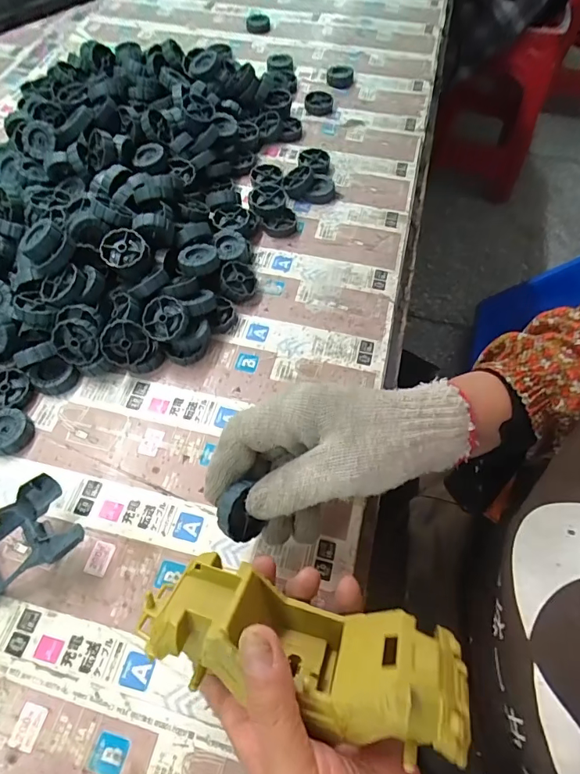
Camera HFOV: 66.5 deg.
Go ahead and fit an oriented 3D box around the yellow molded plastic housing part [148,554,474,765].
[{"bbox_3d":[0.001,0.139,0.234,0.171,0.060,0.060,10,62,15],"label":"yellow molded plastic housing part"}]

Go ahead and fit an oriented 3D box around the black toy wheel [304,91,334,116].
[{"bbox_3d":[0.036,-0.357,0.556,0.035,0.012,0.039,6,62,3],"label":"black toy wheel"}]

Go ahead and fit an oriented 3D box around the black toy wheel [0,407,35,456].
[{"bbox_3d":[-0.234,0.036,0.366,0.036,0.014,0.038,0,62,0],"label":"black toy wheel"}]

